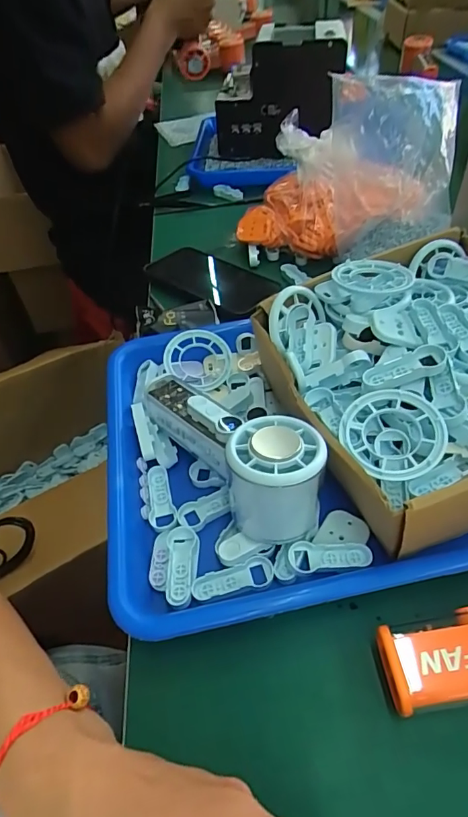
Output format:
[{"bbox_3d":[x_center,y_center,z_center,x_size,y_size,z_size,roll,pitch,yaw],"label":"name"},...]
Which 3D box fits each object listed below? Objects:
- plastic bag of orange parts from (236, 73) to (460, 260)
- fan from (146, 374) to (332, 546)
[{"bbox_3d":[0.116,-0.239,0.465,0.199,0.139,0.110,16,52,18],"label":"plastic bag of orange parts"},{"bbox_3d":[-0.003,0.020,0.308,0.058,0.069,0.162,-34,54,-23],"label":"fan"}]

